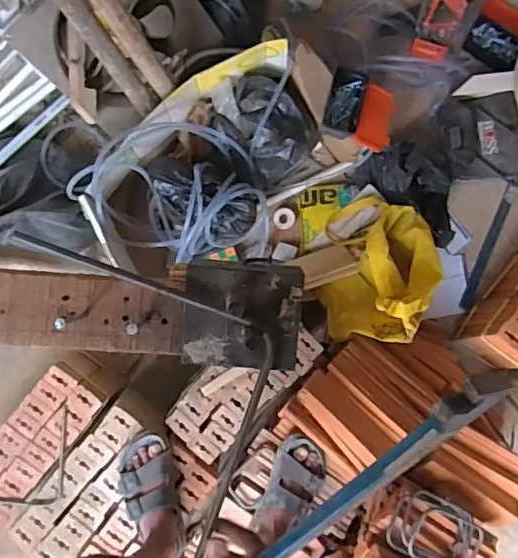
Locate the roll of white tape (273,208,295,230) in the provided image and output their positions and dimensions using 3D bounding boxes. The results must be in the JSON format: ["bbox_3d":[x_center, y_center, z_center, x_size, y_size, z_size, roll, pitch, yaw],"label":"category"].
[{"bbox_3d":[0.063,-0.150,1.388,0.054,0.012,0.052,0,90,-2],"label":"roll of white tape"}]

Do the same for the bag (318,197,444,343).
[{"bbox_3d":[0.280,-0.027,1.285,0.257,0.224,0.323,-1,90,-2],"label":"bag"}]

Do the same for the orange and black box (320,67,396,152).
[{"bbox_3d":[0.226,-0.378,1.235,0.157,0.047,0.156,14,89,-2],"label":"orange and black box"}]

